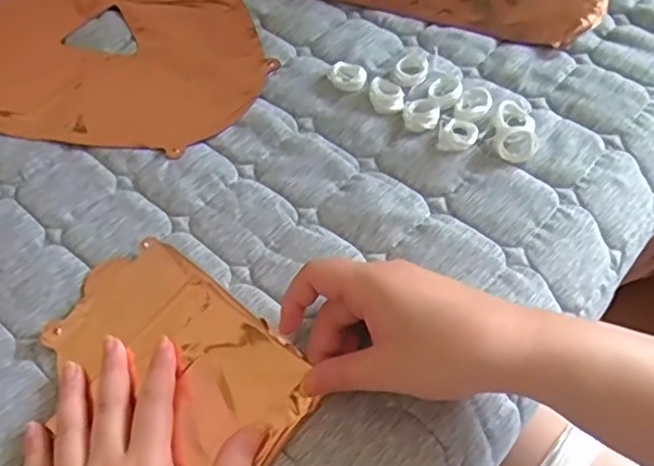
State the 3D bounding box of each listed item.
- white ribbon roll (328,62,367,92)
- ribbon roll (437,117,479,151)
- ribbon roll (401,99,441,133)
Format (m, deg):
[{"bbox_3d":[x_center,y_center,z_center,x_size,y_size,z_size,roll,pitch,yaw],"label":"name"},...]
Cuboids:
[{"bbox_3d":[0.017,-0.130,0.523,0.032,0.012,0.026,7,56,9],"label":"white ribbon roll"},{"bbox_3d":[0.098,-0.074,0.478,0.029,0.013,0.031,-2,56,3],"label":"ribbon roll"},{"bbox_3d":[0.073,-0.093,0.495,0.030,0.011,0.028,-2,56,3],"label":"ribbon roll"}]

